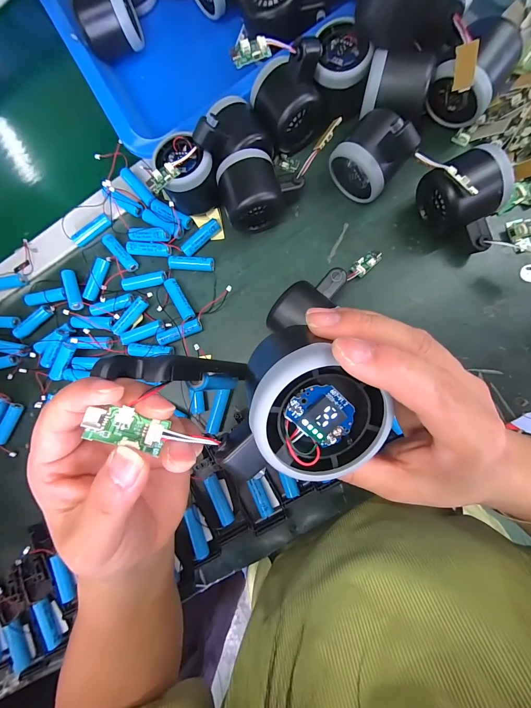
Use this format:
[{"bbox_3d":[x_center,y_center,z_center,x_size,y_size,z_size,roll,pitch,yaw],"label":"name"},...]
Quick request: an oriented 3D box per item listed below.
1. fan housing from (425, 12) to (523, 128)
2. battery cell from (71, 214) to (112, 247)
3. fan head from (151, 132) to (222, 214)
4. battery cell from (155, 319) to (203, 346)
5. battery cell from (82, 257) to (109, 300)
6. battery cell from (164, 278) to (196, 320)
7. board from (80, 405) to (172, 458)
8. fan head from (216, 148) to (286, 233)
[{"bbox_3d":[0.187,-0.252,0.271,0.054,0.051,0.054,33,93,8],"label":"fan housing"},{"bbox_3d":[-0.202,-0.143,0.347,0.049,0.009,0.011,-32,84,6],"label":"battery cell"},{"bbox_3d":[-0.078,-0.182,0.305,0.054,0.050,0.059,0,88,8],"label":"fan head"},{"bbox_3d":[-0.094,-0.024,0.326,0.048,0.015,0.017,-17,86,7],"label":"battery cell"},{"bbox_3d":[-0.196,-0.086,0.346,0.014,0.013,0.050,18,91,8],"label":"battery cell"},{"bbox_3d":[-0.094,-0.060,0.328,0.014,0.010,0.050,-31,85,6],"label":"battery cell"},{"bbox_3d":[-0.056,0.030,0.121,0.030,0.006,0.015,22,92,-19],"label":"board"},{"bbox_3d":[-0.014,-0.161,0.302,0.056,0.042,0.059,-17,86,7],"label":"fan head"}]

